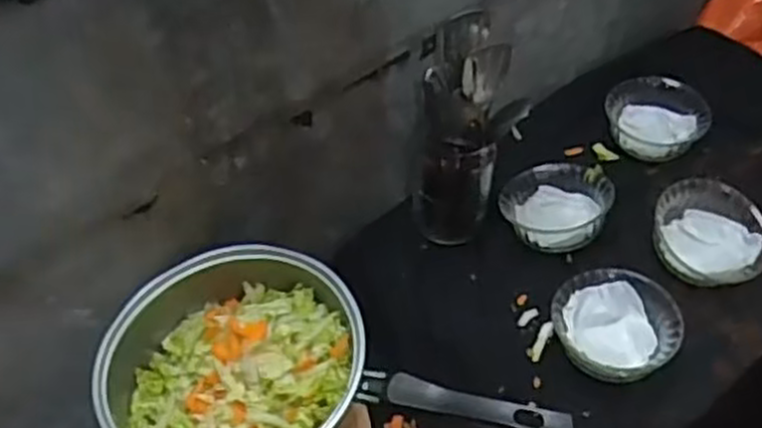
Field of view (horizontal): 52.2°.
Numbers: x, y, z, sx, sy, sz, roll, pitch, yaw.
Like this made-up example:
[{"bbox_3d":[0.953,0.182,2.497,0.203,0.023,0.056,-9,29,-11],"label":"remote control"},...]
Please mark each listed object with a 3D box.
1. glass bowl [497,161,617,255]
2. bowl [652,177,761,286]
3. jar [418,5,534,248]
[{"bbox_3d":[0.177,-0.004,0.784,0.103,0.050,0.103,0,50,0],"label":"glass bowl"},{"bbox_3d":[0.318,0.021,0.754,0.105,0.052,0.092,19,52,15],"label":"bowl"},{"bbox_3d":[0.082,-0.069,0.732,0.088,0.233,0.071,7,50,5],"label":"jar"}]

